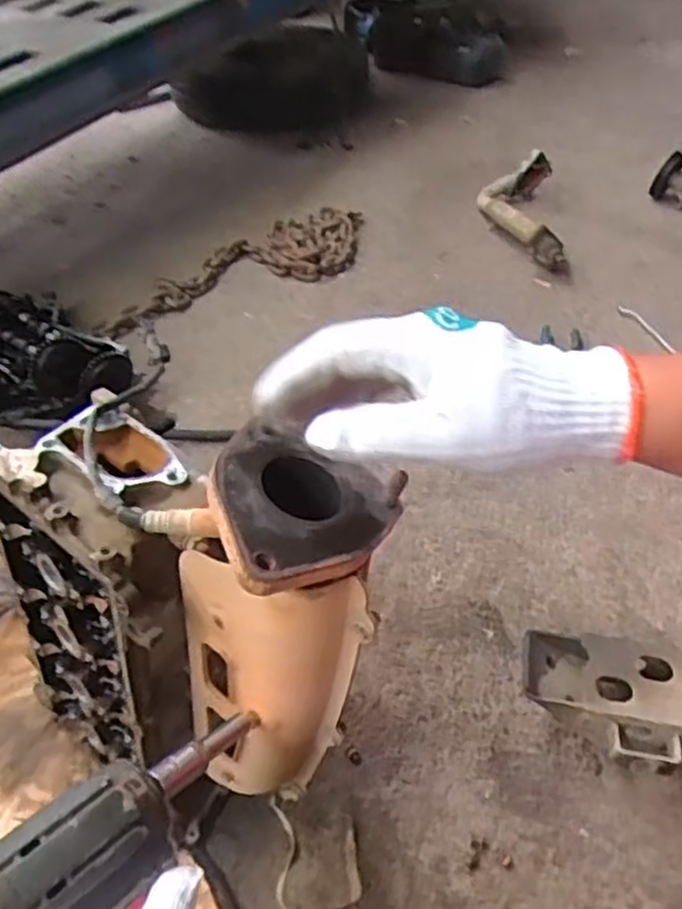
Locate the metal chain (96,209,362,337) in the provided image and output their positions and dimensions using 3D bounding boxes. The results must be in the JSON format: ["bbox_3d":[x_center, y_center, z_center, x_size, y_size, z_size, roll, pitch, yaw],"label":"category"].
[{"bbox_3d":[-0.182,-0.363,1.439,0.225,0.039,0.647,33,52,32],"label":"metal chain"}]

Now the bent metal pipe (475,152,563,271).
[{"bbox_3d":[0.384,-0.530,1.567,0.167,0.068,0.451,5,42,6],"label":"bent metal pipe"}]

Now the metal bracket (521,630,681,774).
[{"bbox_3d":[0.286,0.250,0.706,0.220,0.082,0.114,12,44,14],"label":"metal bracket"}]

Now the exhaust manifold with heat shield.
[{"bbox_3d":[-0.055,0.154,0.502,0.119,0.337,0.097,16,39,8],"label":"exhaust manifold with heat shield"}]

